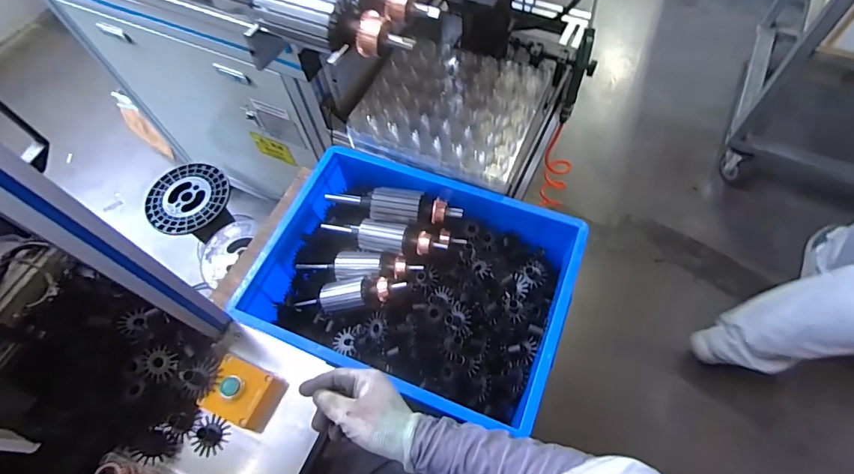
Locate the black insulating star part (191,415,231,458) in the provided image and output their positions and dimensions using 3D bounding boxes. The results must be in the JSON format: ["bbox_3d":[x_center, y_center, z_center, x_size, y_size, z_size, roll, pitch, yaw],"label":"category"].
[{"bbox_3d":[-0.287,0.260,0.598,0.048,0.012,0.045,6,63,7],"label":"black insulating star part"}]

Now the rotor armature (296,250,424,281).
[{"bbox_3d":[-0.121,0.054,0.794,0.220,0.053,0.046,4,62,5],"label":"rotor armature"}]

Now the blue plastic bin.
[{"bbox_3d":[-0.021,0.067,0.756,0.478,0.129,0.364,19,65,13],"label":"blue plastic bin"}]

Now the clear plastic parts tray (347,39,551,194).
[{"bbox_3d":[0.042,-0.238,0.829,0.306,0.047,0.266,19,65,13],"label":"clear plastic parts tray"}]

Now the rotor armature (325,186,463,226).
[{"bbox_3d":[-0.049,-0.054,0.759,0.209,0.048,0.057,10,63,8],"label":"rotor armature"}]

